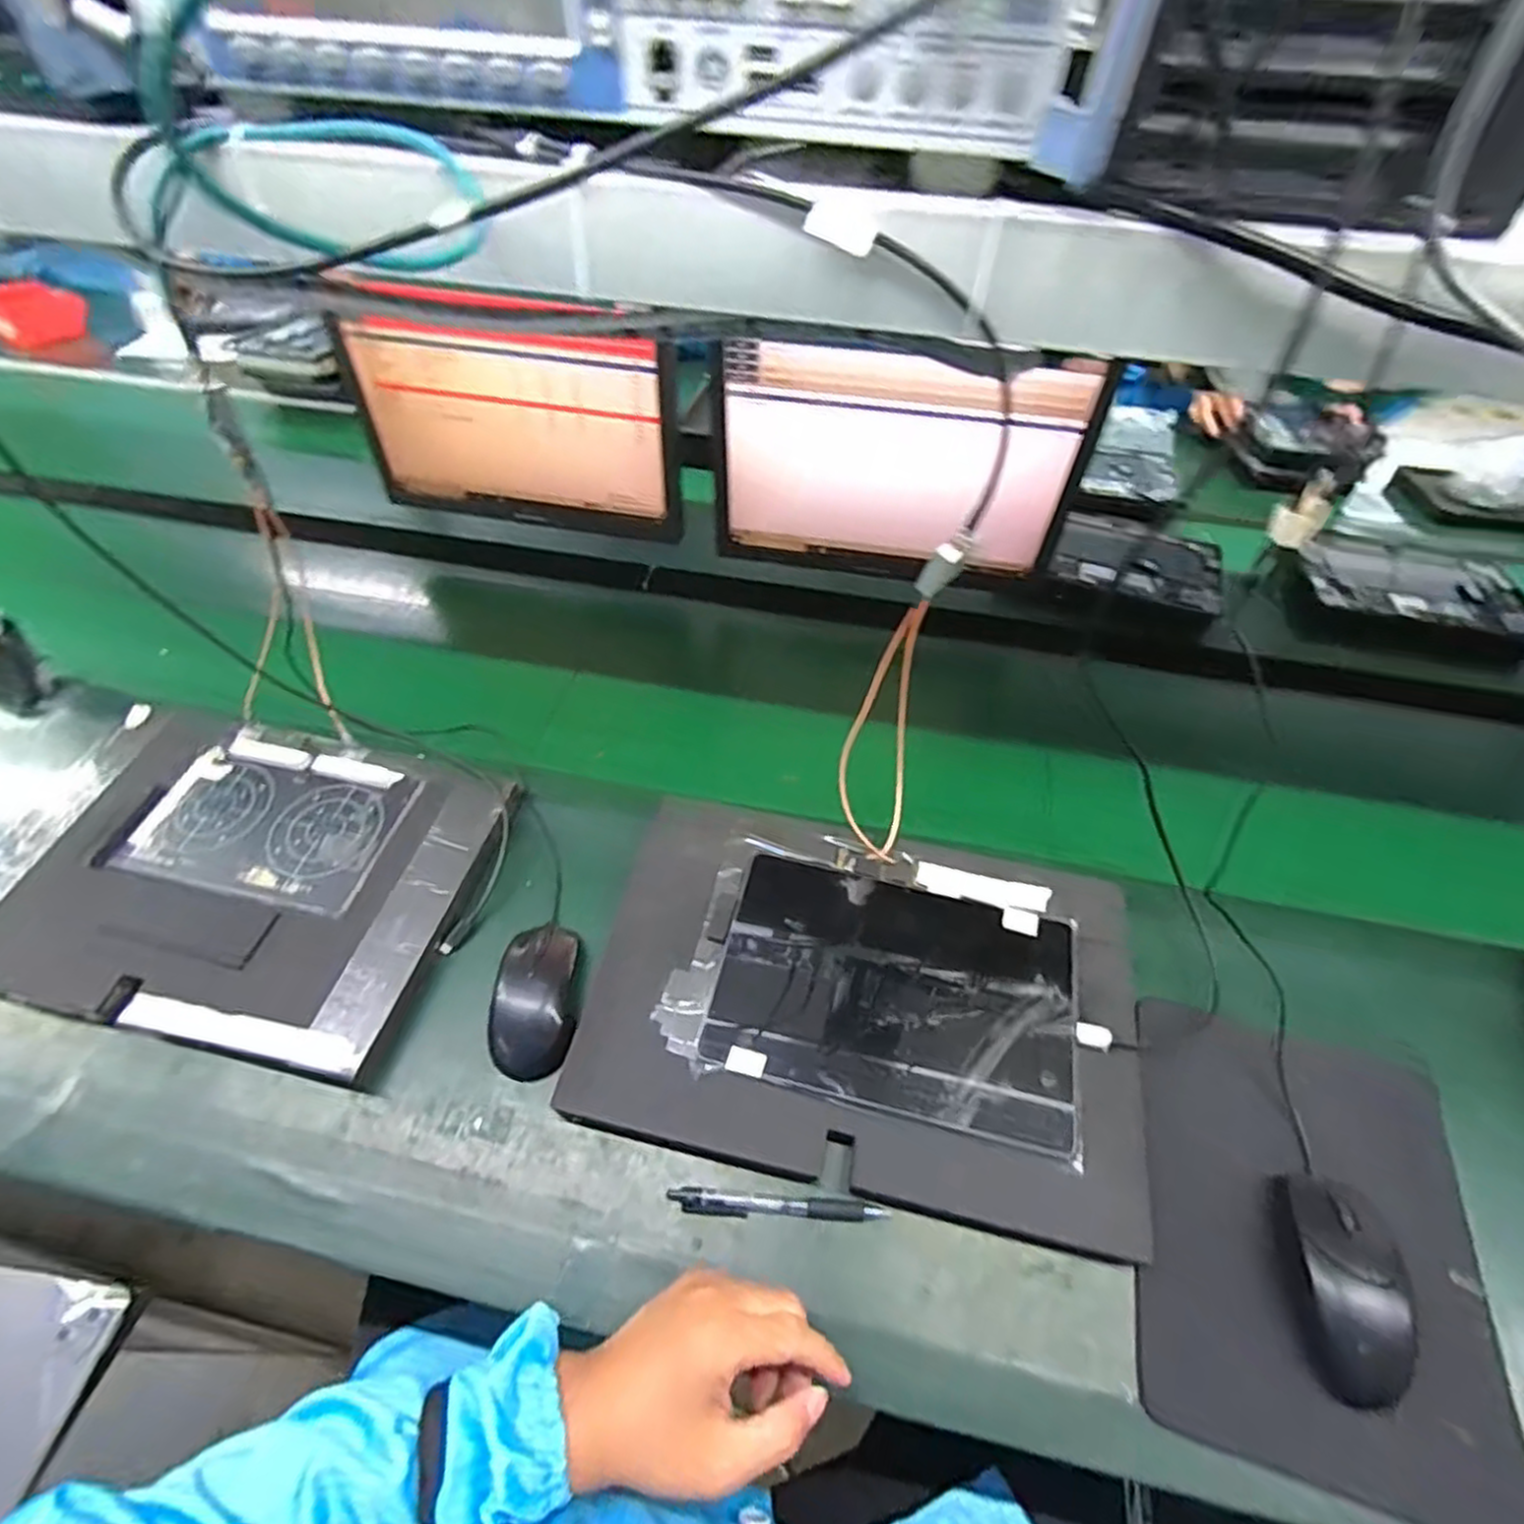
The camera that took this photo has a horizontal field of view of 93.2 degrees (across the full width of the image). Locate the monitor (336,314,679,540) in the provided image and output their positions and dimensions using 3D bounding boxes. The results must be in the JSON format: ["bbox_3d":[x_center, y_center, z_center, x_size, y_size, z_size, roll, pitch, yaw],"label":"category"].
[{"bbox_3d":[-0.272,-0.358,0.788,0.365,0.218,0.040,10,51,6],"label":"monitor"}]

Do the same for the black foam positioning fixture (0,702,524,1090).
[{"bbox_3d":[-0.429,0.084,0.588,0.376,0.035,0.261,10,49,7],"label":"black foam positioning fixture"}]

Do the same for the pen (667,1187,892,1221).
[{"bbox_3d":[0.010,0.288,0.467,0.139,0.008,0.014,4,51,1],"label":"pen"}]

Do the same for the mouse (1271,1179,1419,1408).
[{"bbox_3d":[0.354,0.316,0.435,0.063,0.033,0.116,12,51,8],"label":"mouse"}]

